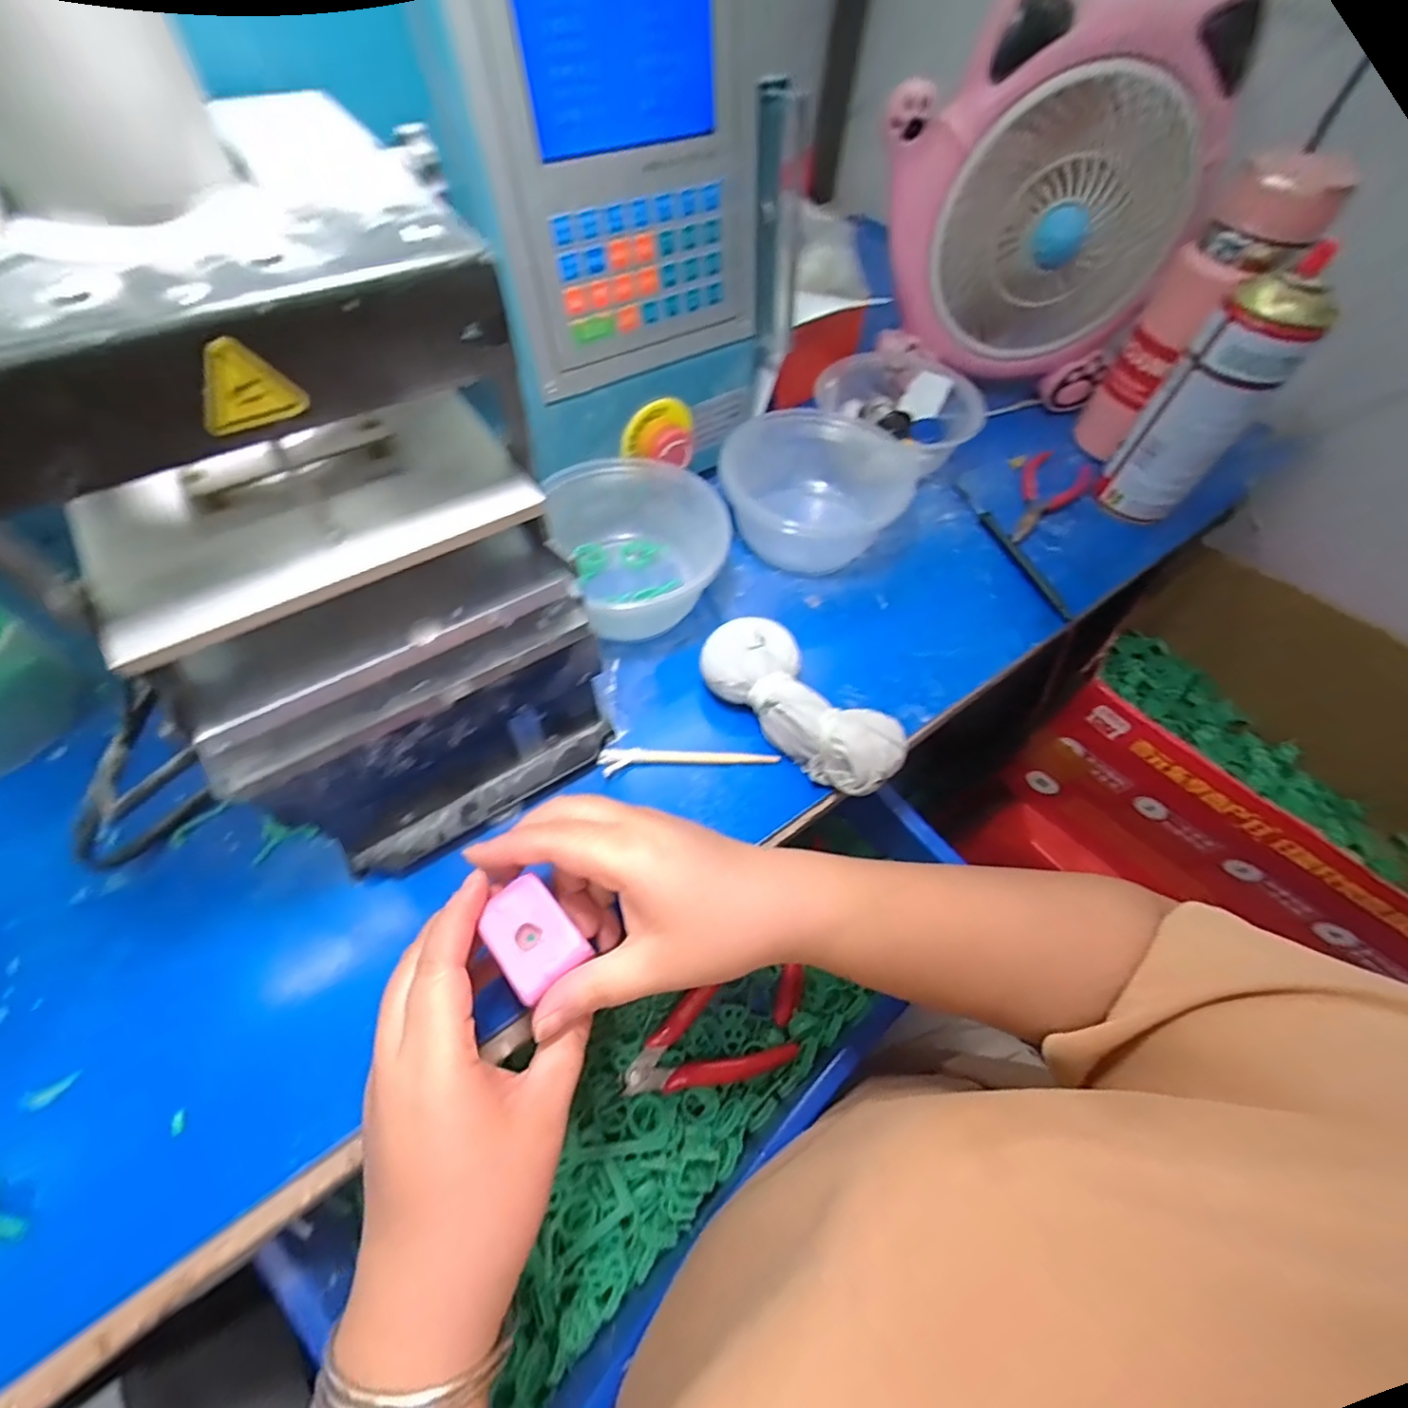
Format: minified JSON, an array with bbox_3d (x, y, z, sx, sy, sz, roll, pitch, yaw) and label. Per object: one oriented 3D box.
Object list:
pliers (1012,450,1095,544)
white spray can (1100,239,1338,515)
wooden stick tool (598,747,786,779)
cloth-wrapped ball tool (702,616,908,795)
[{"bbox_3d":[0.280,-0.180,0.501,0.128,0.014,0.051,-34,66,-22],"label":"pliers"},{"bbox_3d":[0.361,-0.213,0.432,0.060,0.182,0.060,2,58,-3],"label":"white spray can"},{"bbox_3d":[-0.009,0.034,0.360,0.107,0.004,0.017,-2,58,-5],"label":"wooden stick tool"},{"bbox_3d":[0.059,0.000,0.365,0.134,0.039,0.054,38,63,19],"label":"cloth-wrapped ball tool"}]

